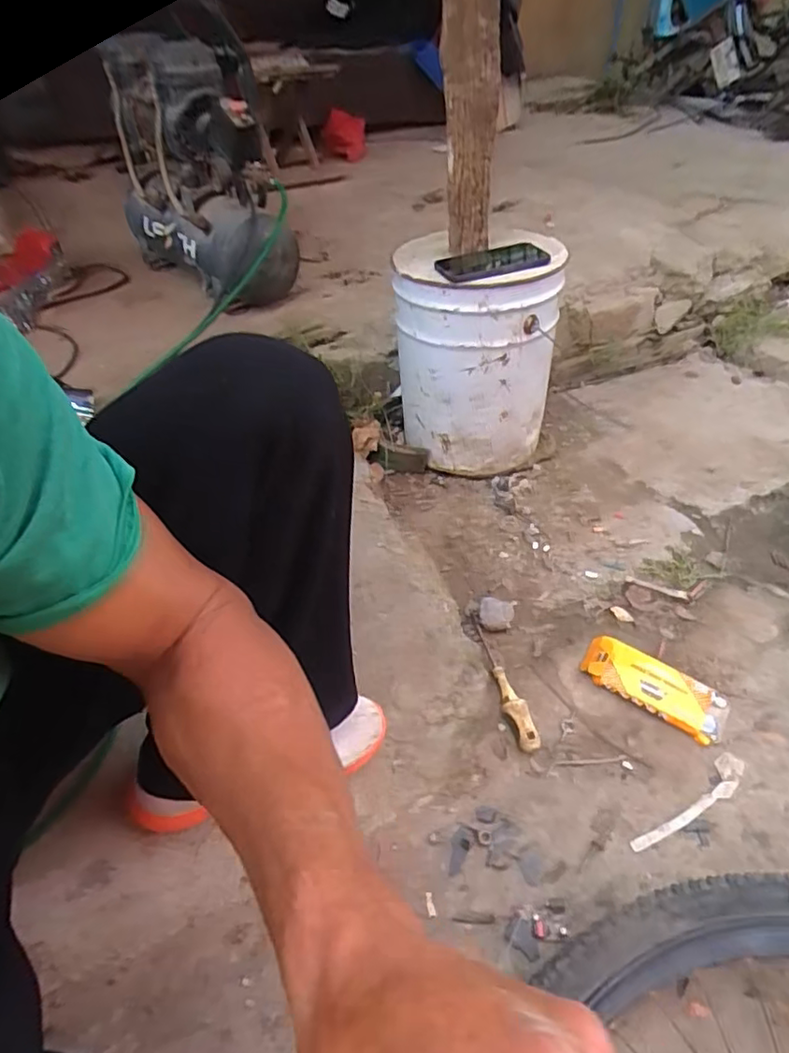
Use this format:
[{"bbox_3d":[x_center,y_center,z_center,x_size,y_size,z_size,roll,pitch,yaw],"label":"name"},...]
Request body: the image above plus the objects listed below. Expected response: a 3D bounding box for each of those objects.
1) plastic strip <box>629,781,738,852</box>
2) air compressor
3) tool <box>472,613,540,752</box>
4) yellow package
[{"bbox_3d":[0.340,0.336,0.697,0.158,0.007,0.016,-18,46,-21],"label":"plastic strip"},{"bbox_3d":[-0.392,-0.699,1.218,0.311,0.411,0.402,-13,44,-14],"label":"air compressor"},{"bbox_3d":[0.141,0.206,0.814,0.025,0.031,0.208,-10,44,-13],"label":"tool"},{"bbox_3d":[0.349,0.216,0.807,0.187,0.031,0.074,25,47,22],"label":"yellow package"}]

